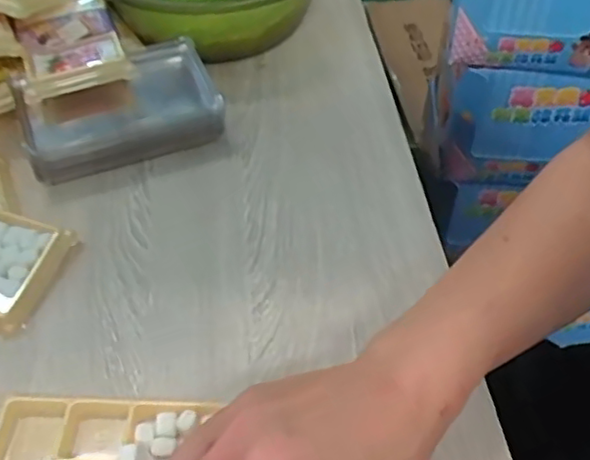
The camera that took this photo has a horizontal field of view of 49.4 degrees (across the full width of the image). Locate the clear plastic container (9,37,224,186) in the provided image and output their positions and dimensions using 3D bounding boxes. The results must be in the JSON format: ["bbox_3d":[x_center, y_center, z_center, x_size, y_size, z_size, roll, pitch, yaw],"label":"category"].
[{"bbox_3d":[-0.127,-0.088,0.475,0.140,0.042,0.080,-17,51,-16],"label":"clear plastic container"}]

